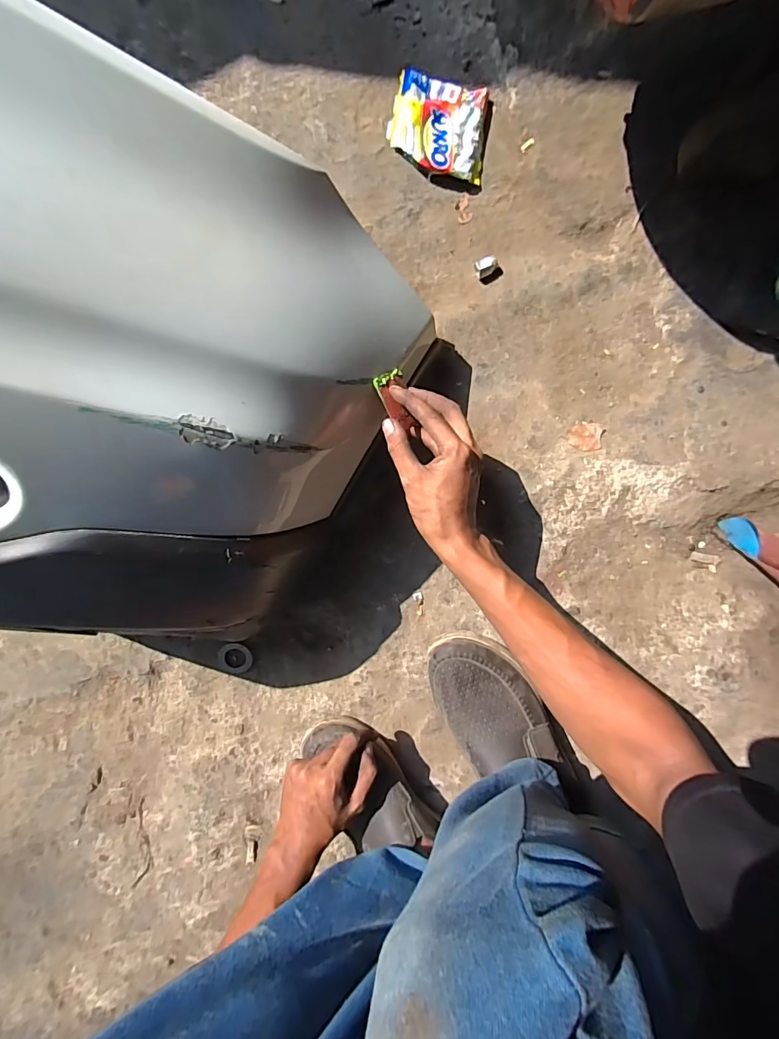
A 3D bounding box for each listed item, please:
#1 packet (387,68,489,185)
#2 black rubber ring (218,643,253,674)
[{"bbox_3d":[0.059,-0.471,0.532,0.113,0.028,0.106,7,95,3],"label":"packet"},{"bbox_3d":[-0.201,0.183,0.581,0.046,0.007,0.045,0,110,0],"label":"black rubber ring"}]

